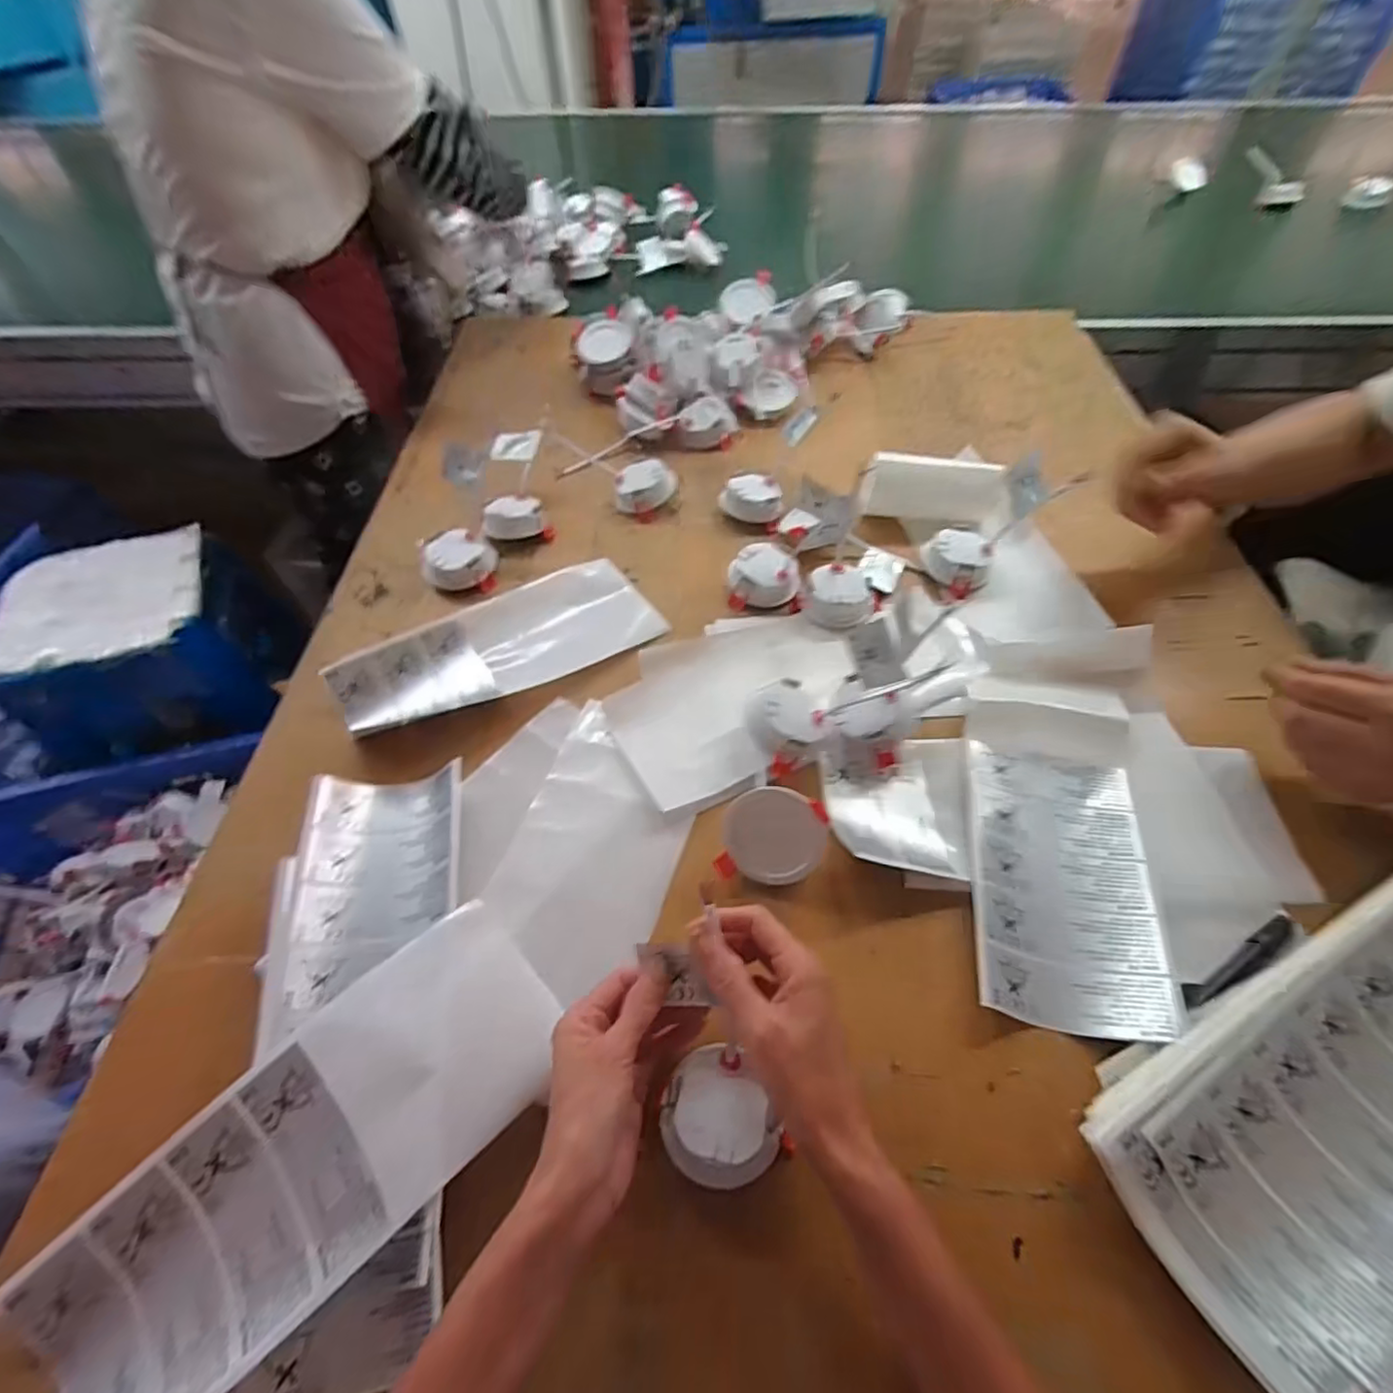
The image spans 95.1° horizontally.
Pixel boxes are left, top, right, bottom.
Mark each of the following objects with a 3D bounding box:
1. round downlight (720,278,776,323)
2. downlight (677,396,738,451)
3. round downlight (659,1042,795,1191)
[{"bbox_3d":[0.073,-0.560,0.906,0.077,0.024,0.070,5,81,3],"label":"round downlight"},{"bbox_3d":[0.013,-0.344,0.808,0.072,0.039,0.078,1,53,1],"label":"downlight"},{"bbox_3d":[0.011,0.248,0.376,0.063,0.027,0.068,0,53,0],"label":"round downlight"}]

